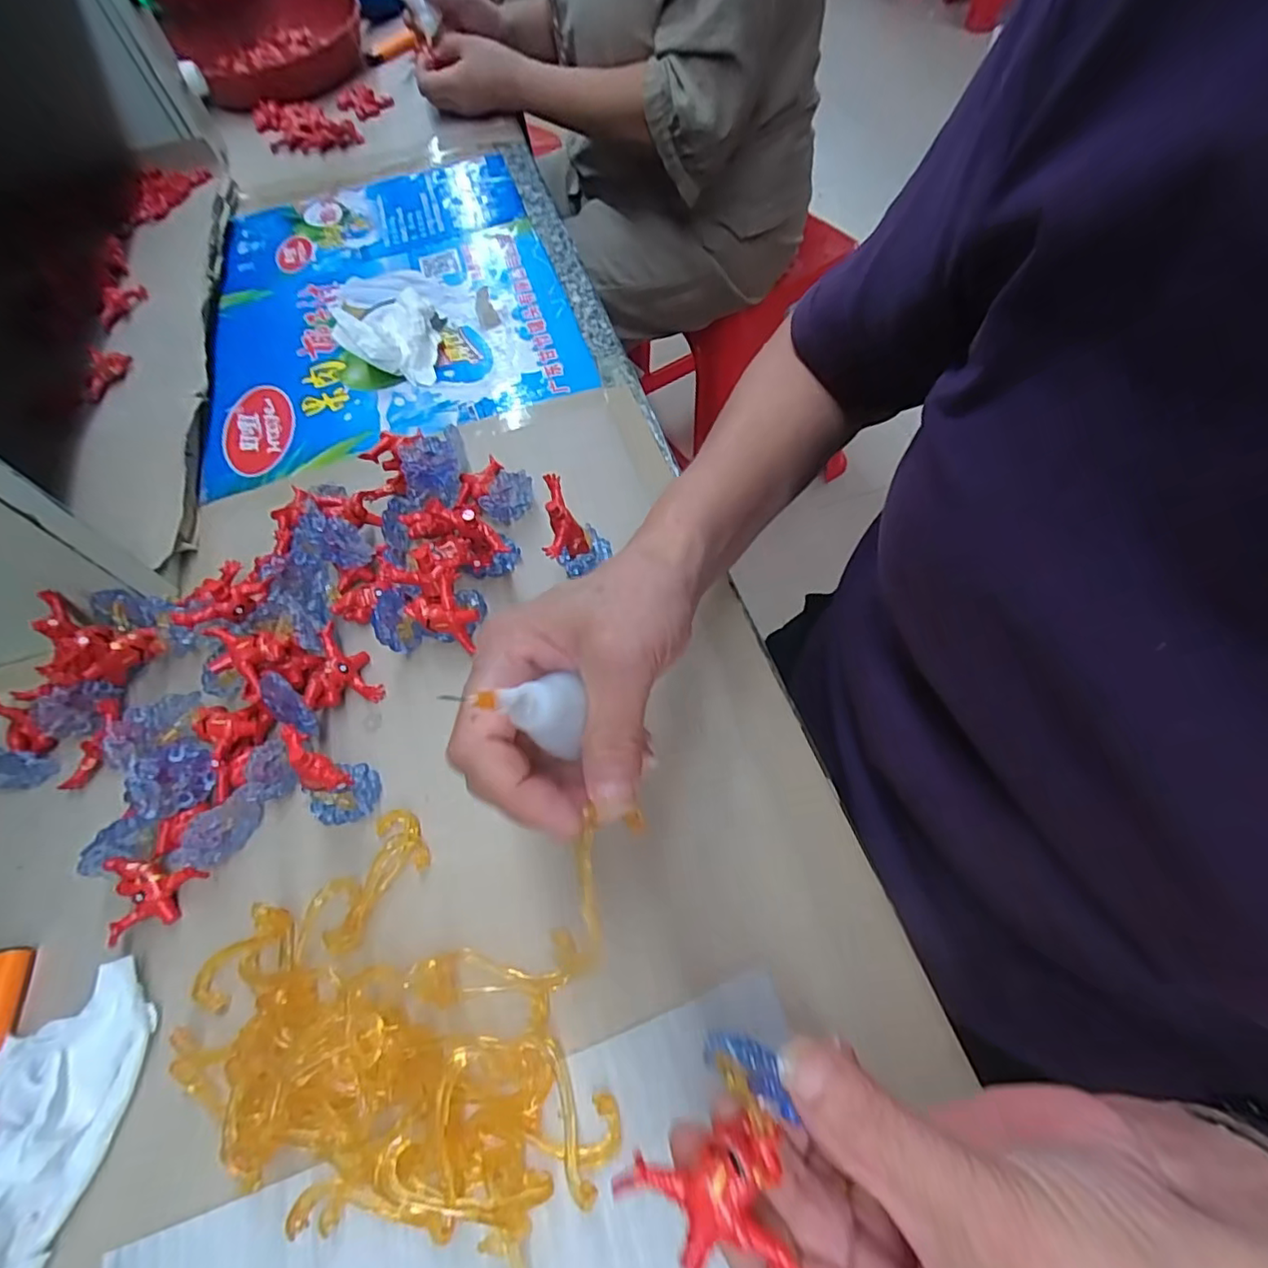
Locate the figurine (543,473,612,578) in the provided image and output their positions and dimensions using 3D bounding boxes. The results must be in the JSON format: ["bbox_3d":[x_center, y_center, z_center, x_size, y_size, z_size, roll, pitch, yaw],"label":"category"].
[{"bbox_3d":[-0.032,-0.057,0.345,0.033,0.051,0.046,-3,61,4],"label":"figurine"}]

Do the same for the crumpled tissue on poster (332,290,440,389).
[{"bbox_3d":[-0.186,-0.233,0.462,0.062,0.042,0.058,5,62,9],"label":"crumpled tissue on poster"}]

